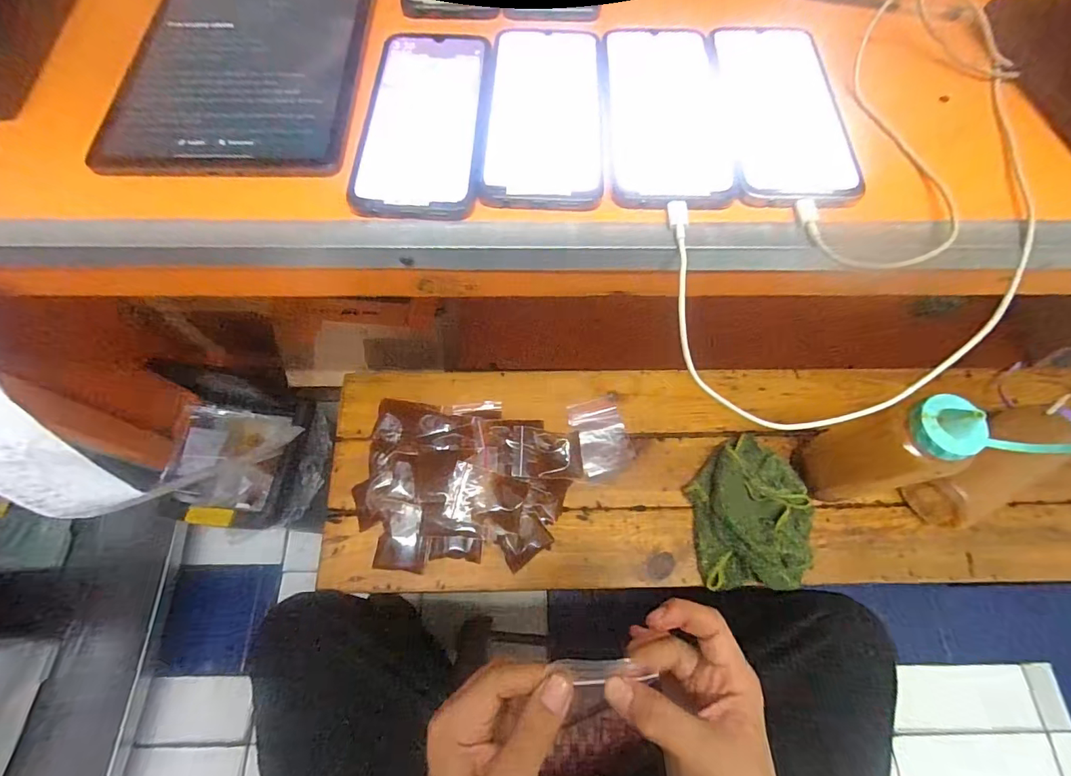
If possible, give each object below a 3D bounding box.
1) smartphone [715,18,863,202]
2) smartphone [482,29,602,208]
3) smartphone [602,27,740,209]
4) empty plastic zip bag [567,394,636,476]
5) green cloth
[{"bbox_3d":[0.174,-0.201,0.330,0.081,0.005,0.181,1,67,1],"label":"smartphone"},{"bbox_3d":[0.006,-0.193,0.328,0.078,0.013,0.168,2,67,1],"label":"smartphone"},{"bbox_3d":[0.092,-0.196,0.327,0.083,0.008,0.169,0,66,1],"label":"smartphone"},{"bbox_3d":[0.089,0.064,0.635,0.071,0.004,0.096,-14,74,-4],"label":"empty plastic zip bag"},{"bbox_3d":[0.269,0.150,0.582,0.141,0.043,0.176,-5,67,-2],"label":"green cloth"}]

